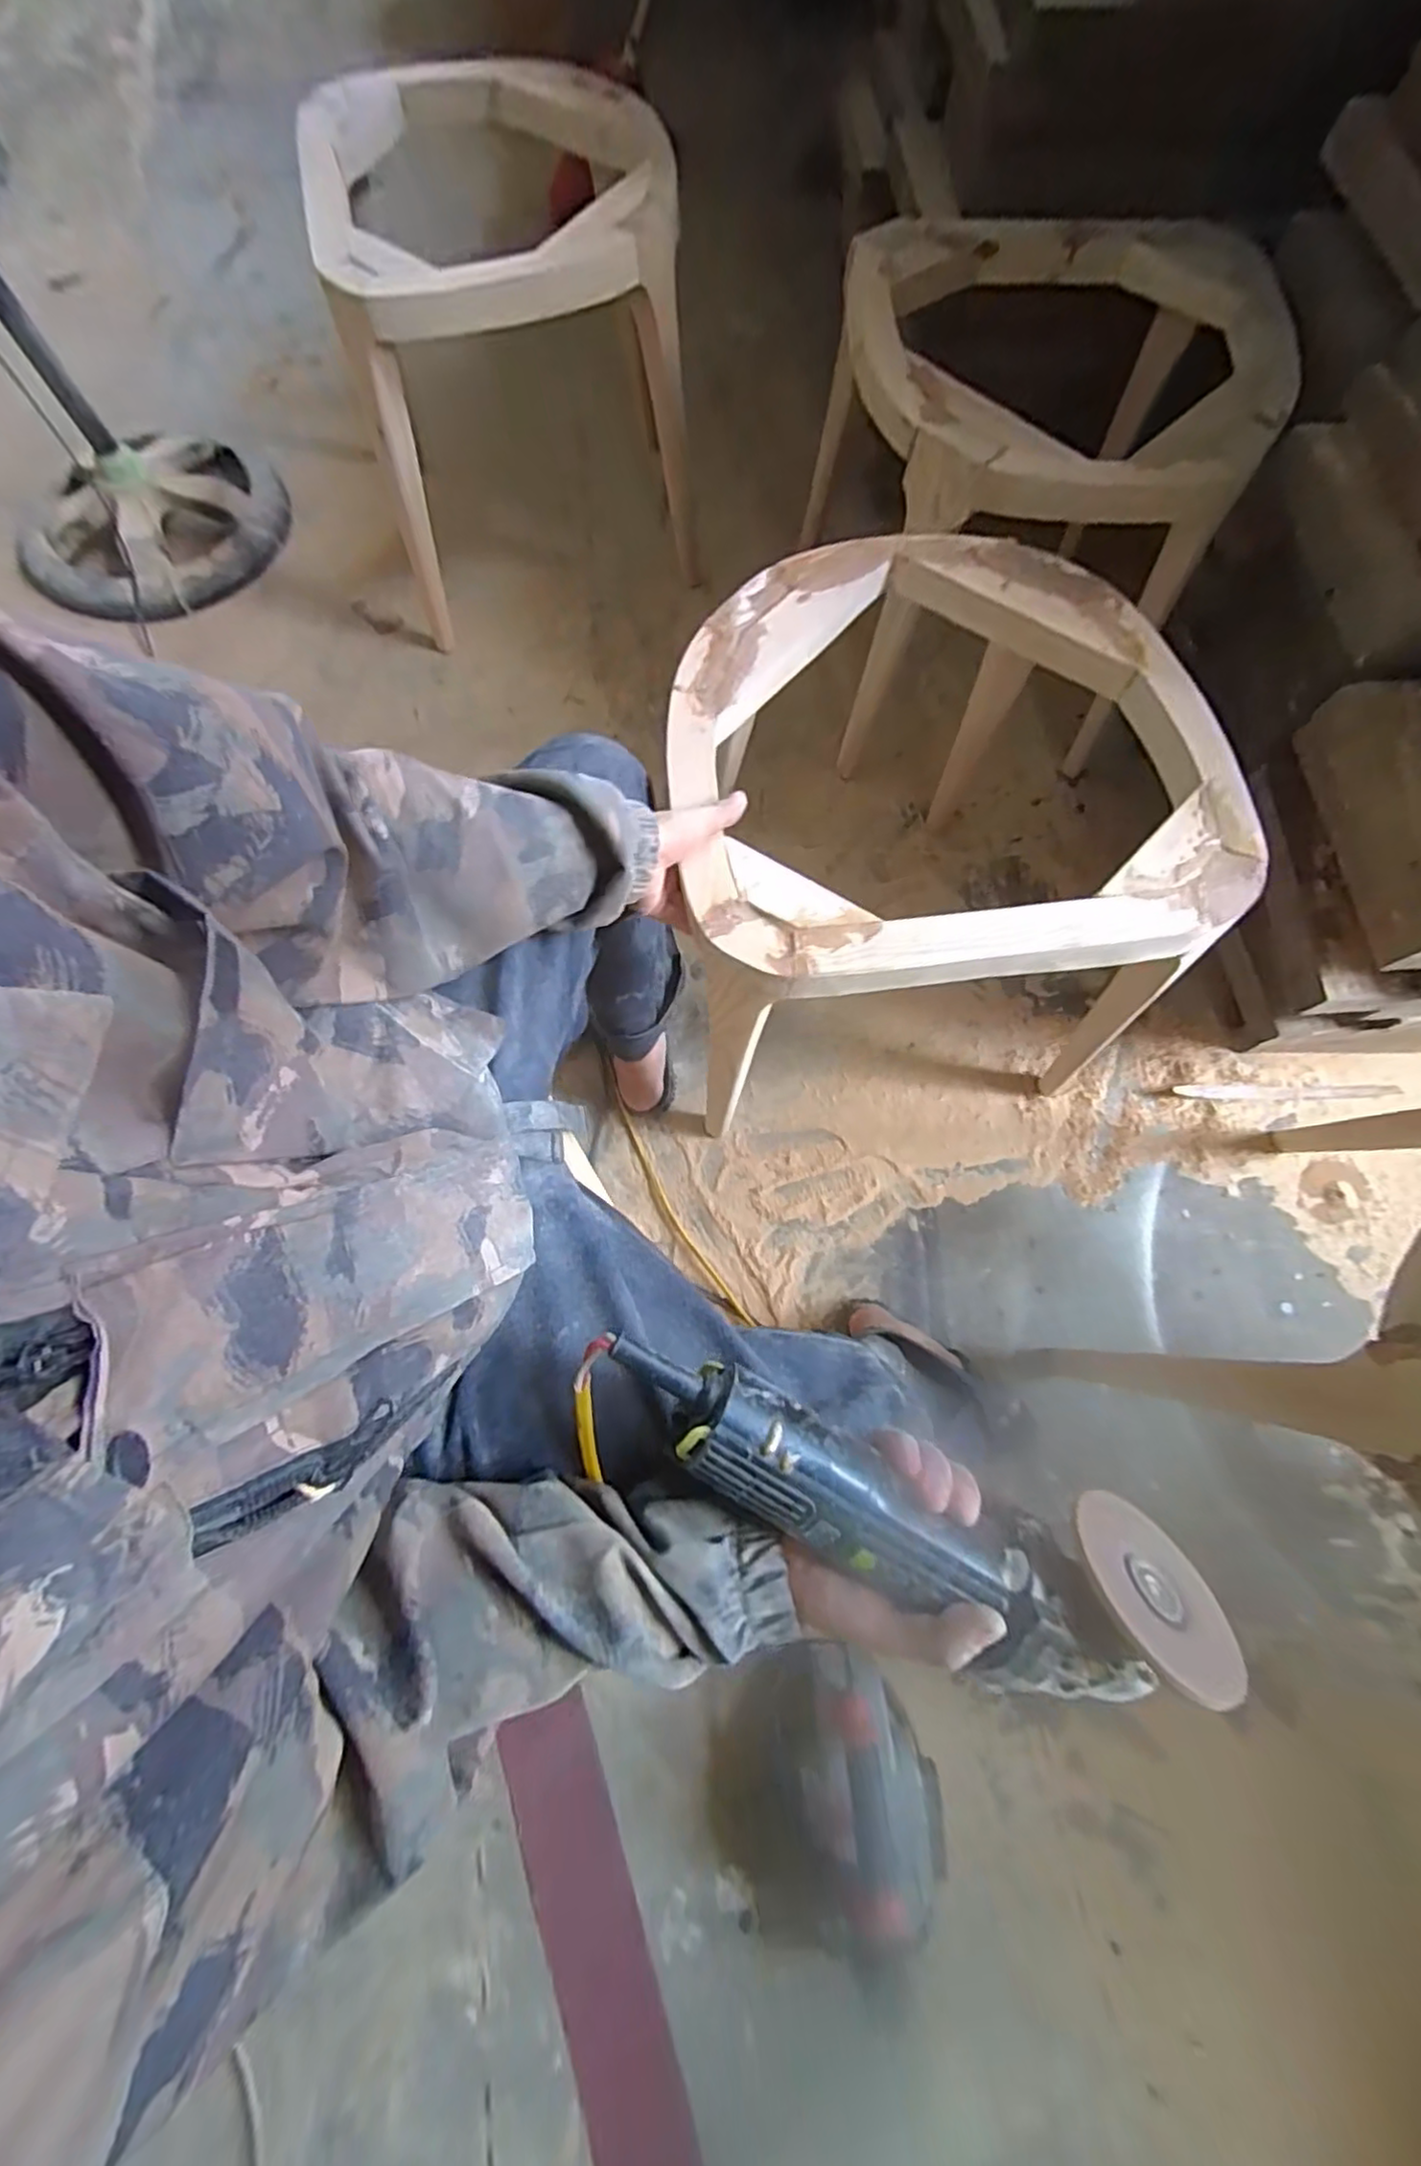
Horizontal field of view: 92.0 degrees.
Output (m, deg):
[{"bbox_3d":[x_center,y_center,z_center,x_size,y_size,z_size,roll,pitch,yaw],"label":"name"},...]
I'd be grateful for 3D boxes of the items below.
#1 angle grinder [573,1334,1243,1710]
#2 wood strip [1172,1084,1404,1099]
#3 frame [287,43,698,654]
[{"bbox_3d":[0.085,0.223,0.359,0.331,0.080,0.094,23,75,3],"label":"angle grinder"},{"bbox_3d":[0.855,0.012,1.017,0.331,0.005,0.023,-1,74,0],"label":"wood strip"},{"bbox_3d":[-0.298,-1.162,1.138,0.497,0.465,0.544,-5,73,0],"label":"frame"}]

